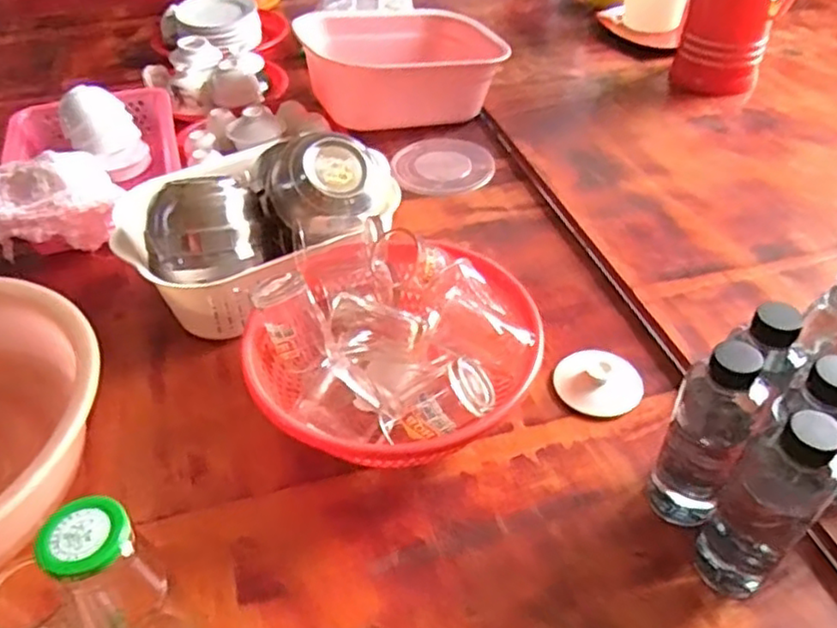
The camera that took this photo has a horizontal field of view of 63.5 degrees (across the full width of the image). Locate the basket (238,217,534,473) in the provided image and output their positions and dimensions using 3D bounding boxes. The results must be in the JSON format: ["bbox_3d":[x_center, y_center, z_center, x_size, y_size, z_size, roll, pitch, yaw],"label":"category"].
[{"bbox_3d":[-0.030,0.043,0.608,0.248,0.121,0.228,-2,42,2],"label":"basket"}]

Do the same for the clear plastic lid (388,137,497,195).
[{"bbox_3d":[0.034,-0.217,0.981,0.143,0.016,0.154,-9,42,-6],"label":"clear plastic lid"}]

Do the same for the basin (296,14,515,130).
[{"bbox_3d":[-0.035,-0.395,1.082,0.308,0.114,0.267,-11,43,-8],"label":"basin"}]

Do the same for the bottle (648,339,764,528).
[{"bbox_3d":[0.214,0.087,0.504,0.052,0.163,0.055,19,47,23],"label":"bottle"}]

